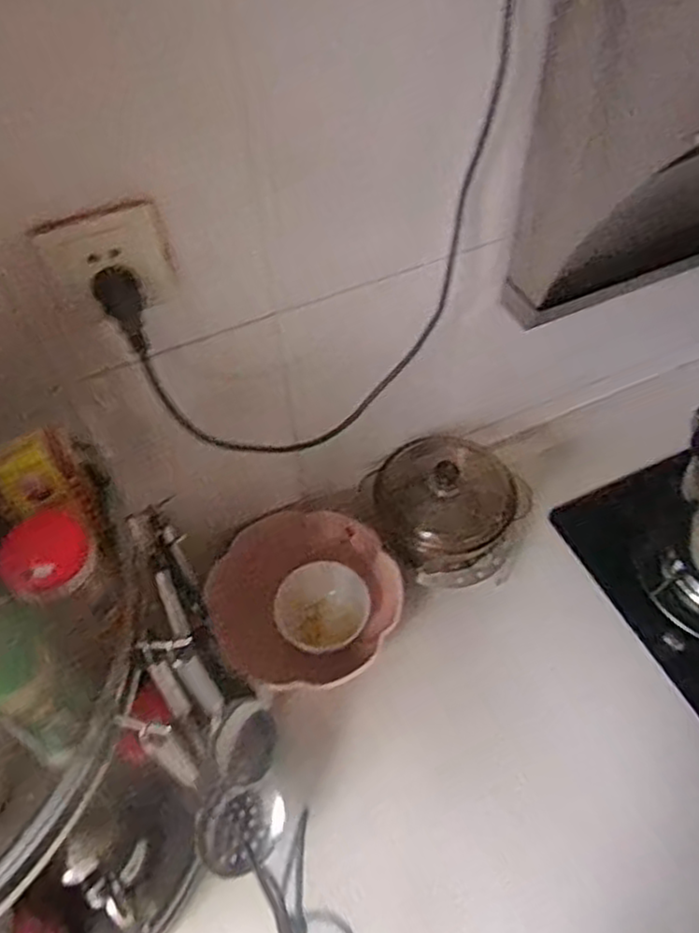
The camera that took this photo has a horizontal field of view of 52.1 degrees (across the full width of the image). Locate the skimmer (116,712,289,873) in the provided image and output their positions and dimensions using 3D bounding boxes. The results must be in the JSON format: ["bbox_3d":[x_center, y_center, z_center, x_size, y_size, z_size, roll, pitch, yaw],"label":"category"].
[{"bbox_3d":[-0.105,0.263,0.572,0.081,0.306,0.063,-26,57,-16],"label":"skimmer"}]

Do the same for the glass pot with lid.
[{"bbox_3d":[0.121,0.053,0.884,0.156,0.122,0.155,-1,54,1],"label":"glass pot with lid"}]

